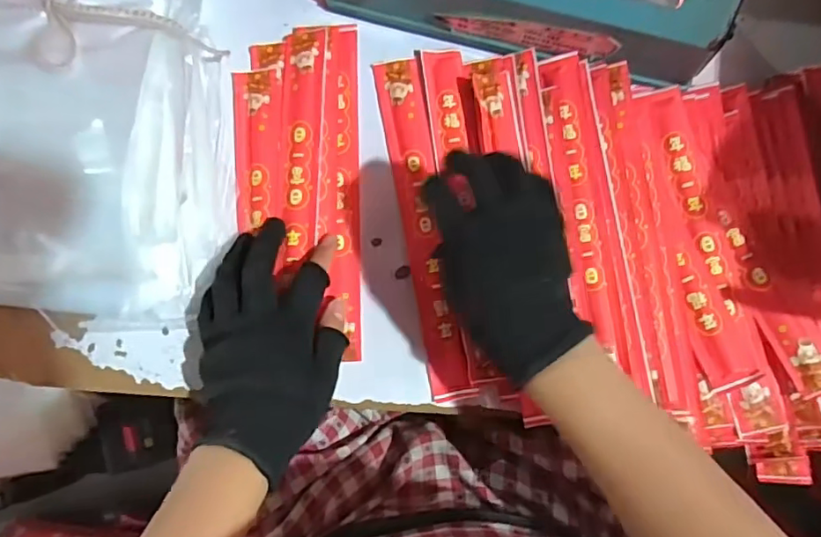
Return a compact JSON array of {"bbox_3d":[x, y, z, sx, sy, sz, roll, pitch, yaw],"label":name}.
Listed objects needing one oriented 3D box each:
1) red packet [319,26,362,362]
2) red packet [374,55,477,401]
[{"bbox_3d":[-0.054,-0.066,0.428,0.030,0.007,0.266,-2,80,-4],"label":"red packet"},{"bbox_3d":[0.010,-0.036,0.429,0.035,0.006,0.273,-8,81,-5],"label":"red packet"}]

